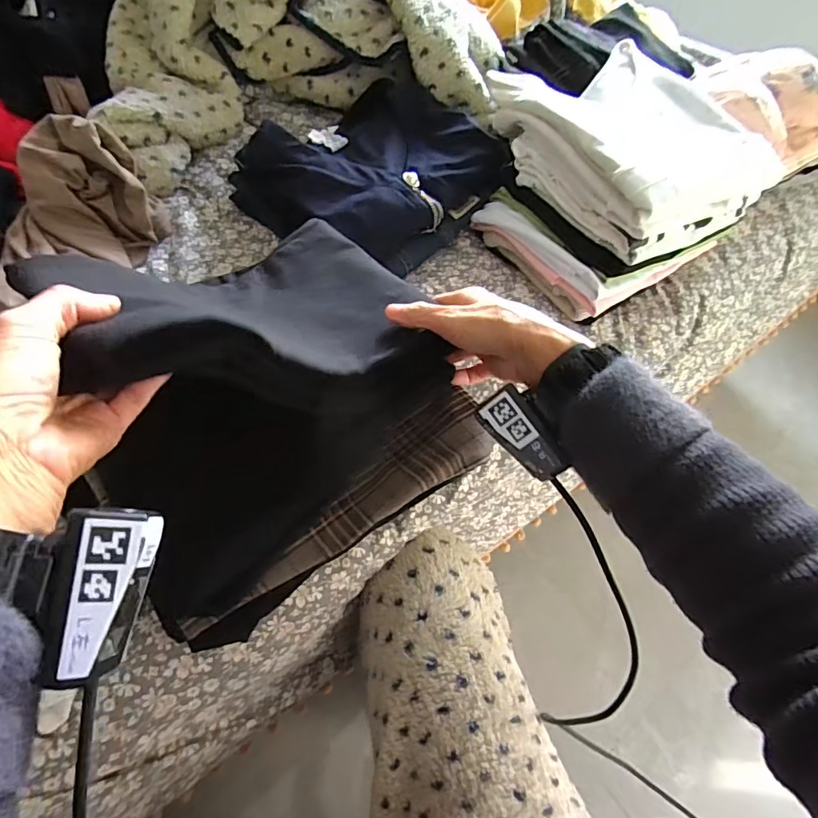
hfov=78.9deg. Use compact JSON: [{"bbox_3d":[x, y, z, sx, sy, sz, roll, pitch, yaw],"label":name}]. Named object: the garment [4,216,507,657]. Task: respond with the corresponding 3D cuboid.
[{"bbox_3d":[-0.103,-0.030,0.390,0.268,0.180,0.263,-28,61,-22],"label":"garment"}]

